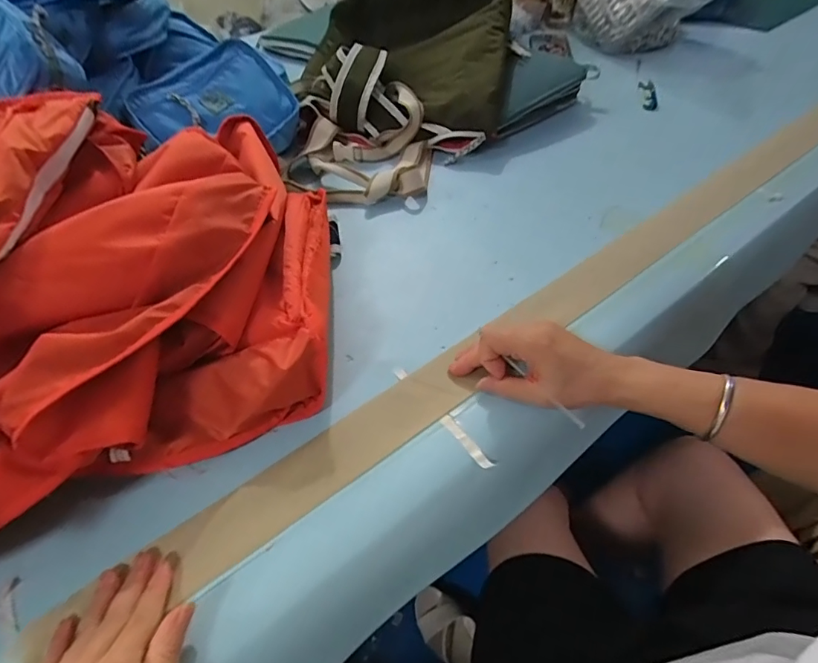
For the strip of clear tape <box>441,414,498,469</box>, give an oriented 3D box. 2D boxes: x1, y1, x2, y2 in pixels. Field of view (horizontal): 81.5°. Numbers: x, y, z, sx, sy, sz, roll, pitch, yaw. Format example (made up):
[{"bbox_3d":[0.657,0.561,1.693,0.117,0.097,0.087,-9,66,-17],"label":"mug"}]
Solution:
[{"bbox_3d":[0.050,0.095,0.414,0.011,0.004,0.061,-30,52,-21],"label":"strip of clear tape"}]

